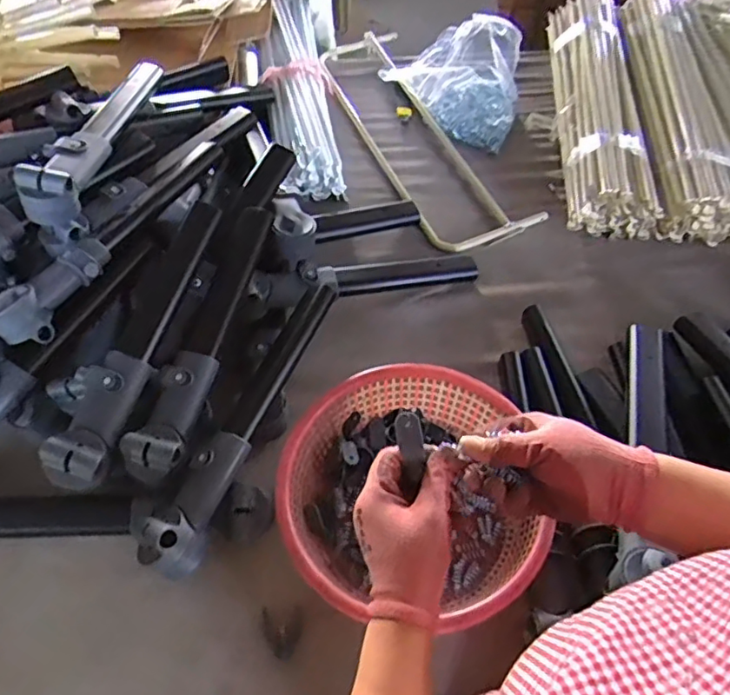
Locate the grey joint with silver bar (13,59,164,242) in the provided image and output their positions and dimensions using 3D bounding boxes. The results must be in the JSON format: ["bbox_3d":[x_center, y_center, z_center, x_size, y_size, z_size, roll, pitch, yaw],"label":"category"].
[{"bbox_3d":[-0.393,-0.324,0.860,0.069,0.090,0.394,3,55,3],"label":"grey joint with silver bar"}]

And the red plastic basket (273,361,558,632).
[{"bbox_3d":[0.044,0.168,0.686,0.272,0.088,0.289,-2,55,-1],"label":"red plastic basket"}]

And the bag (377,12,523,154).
[{"bbox_3d":[0.184,-0.537,1.152,0.275,0.131,0.211,27,60,18],"label":"bag"}]

